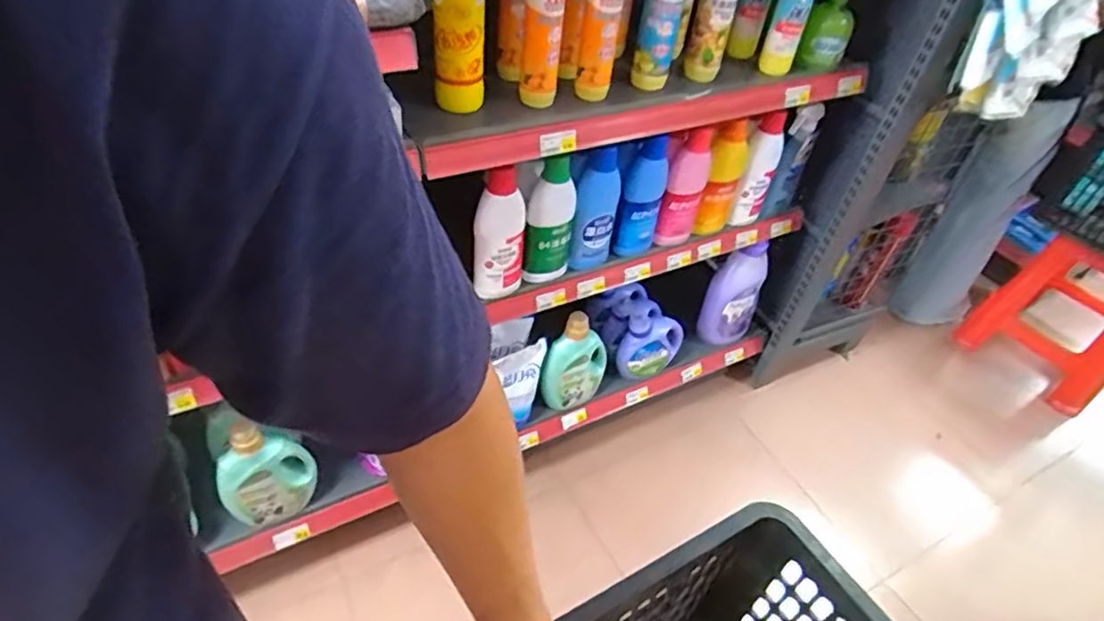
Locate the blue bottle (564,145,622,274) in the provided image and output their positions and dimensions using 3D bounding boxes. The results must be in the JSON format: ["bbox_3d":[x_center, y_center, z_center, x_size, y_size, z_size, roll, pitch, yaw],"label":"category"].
[{"bbox_3d":[0.076,-0.177,1.139,0.095,0.257,0.063,-5,45,-13],"label":"blue bottle"}]

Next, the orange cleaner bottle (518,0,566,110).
[{"bbox_3d":[-0.013,-0.399,0.883,0.056,0.229,0.080,5,44,-3],"label":"orange cleaner bottle"}]

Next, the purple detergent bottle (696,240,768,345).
[{"bbox_3d":[0.430,-0.033,1.505,0.118,0.289,0.074,23,46,15],"label":"purple detergent bottle"}]

